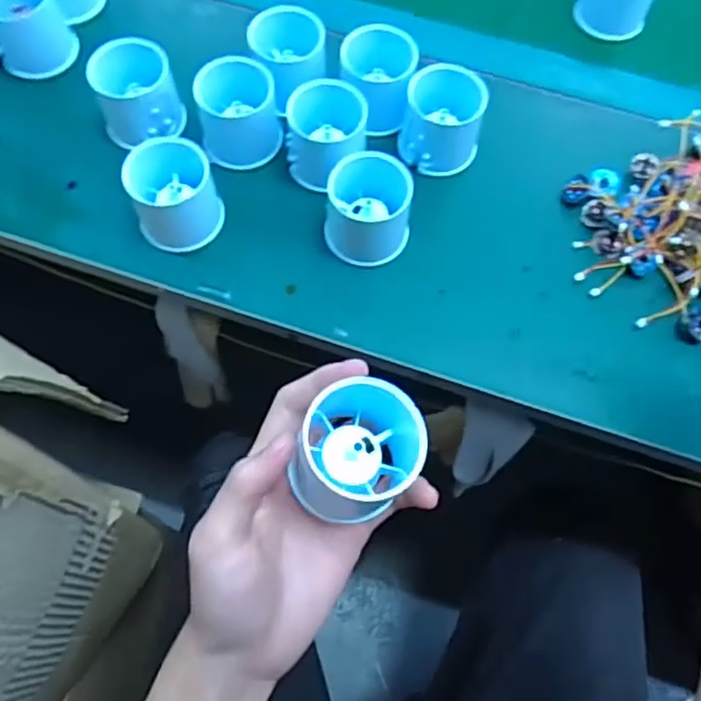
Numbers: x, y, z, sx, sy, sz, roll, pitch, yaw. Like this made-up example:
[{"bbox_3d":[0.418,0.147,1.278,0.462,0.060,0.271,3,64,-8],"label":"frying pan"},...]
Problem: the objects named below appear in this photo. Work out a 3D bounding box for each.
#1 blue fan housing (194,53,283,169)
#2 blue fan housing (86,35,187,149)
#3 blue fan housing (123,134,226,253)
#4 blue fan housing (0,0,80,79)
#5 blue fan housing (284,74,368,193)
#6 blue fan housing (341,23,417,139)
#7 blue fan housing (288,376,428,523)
[{"bbox_3d":[-0.078,-0.164,0.455,0.054,0.053,0.053,-13,68,-8],"label":"blue fan housing"},{"bbox_3d":[-0.147,-0.176,0.453,0.053,0.058,0.051,1,67,-2],"label":"blue fan housing"},{"bbox_3d":[-0.114,-0.103,0.427,0.054,0.054,0.054,1,67,-2],"label":"blue fan housing"},{"bbox_3d":[-0.240,-0.244,0.485,0.054,0.057,0.054,1,67,-2],"label":"blue fan housing"},{"bbox_3d":[-0.017,-0.148,0.445,0.054,0.051,0.047,-25,70,-13],"label":"blue fan housing"},{"bbox_3d":[0.022,-0.192,0.457,0.047,0.045,0.053,-33,72,-16],"label":"blue fan housing"},{"bbox_3d":[0.003,0.045,0.293,0.055,0.047,0.055,1,67,-2],"label":"blue fan housing"}]

